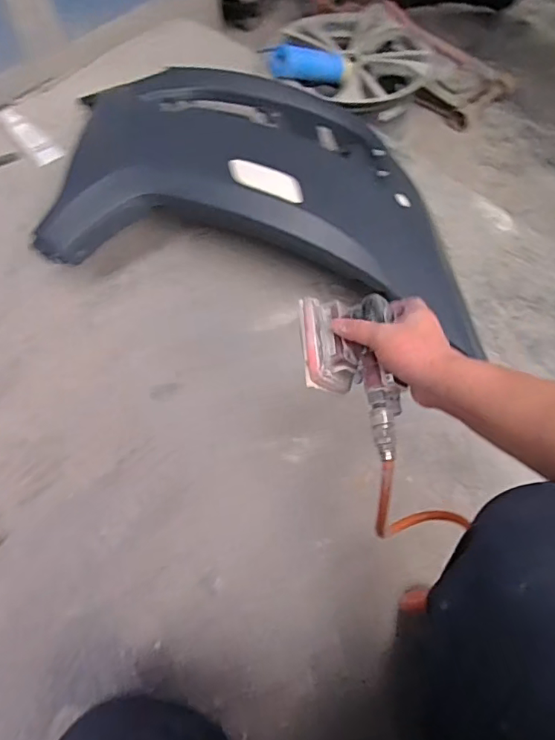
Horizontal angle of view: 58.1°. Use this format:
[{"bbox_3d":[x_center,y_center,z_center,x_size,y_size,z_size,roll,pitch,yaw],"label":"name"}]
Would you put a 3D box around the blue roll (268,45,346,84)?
[{"bbox_3d":[0.095,-0.776,1.274,0.240,0.068,0.059,-12,58,-30],"label":"blue roll"}]

